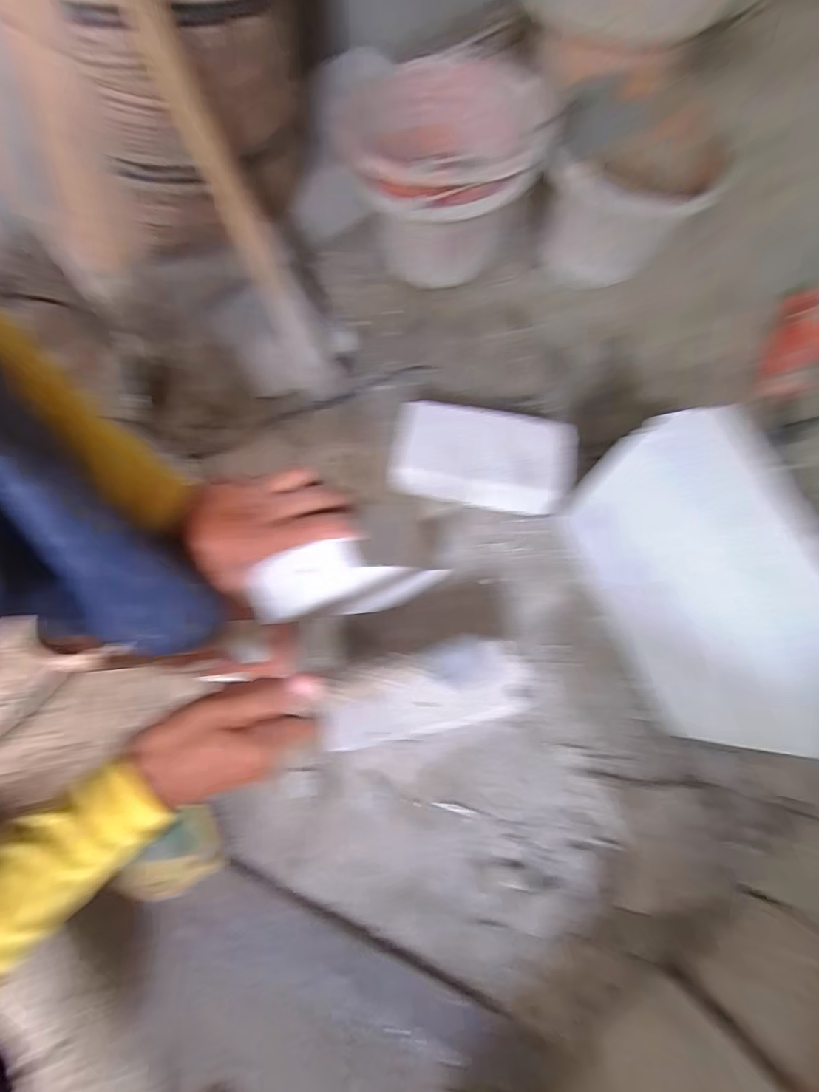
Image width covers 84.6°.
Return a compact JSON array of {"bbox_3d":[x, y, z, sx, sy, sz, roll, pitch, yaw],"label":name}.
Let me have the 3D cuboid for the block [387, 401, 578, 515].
[{"bbox_3d":[0.089,-0.110,0.583,0.207,0.076,0.108,10,73,3],"label":"block"}]

